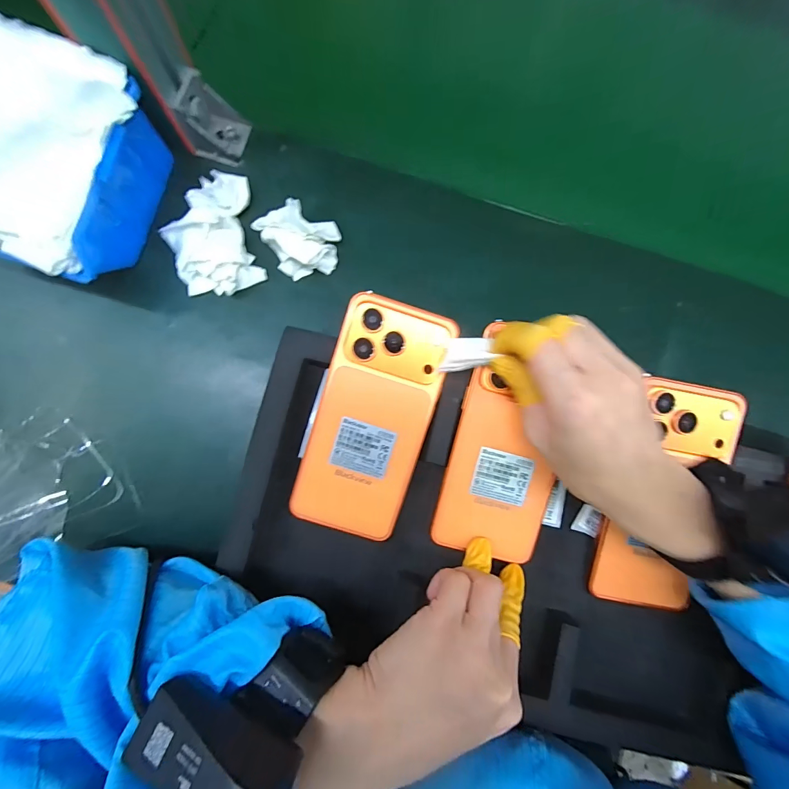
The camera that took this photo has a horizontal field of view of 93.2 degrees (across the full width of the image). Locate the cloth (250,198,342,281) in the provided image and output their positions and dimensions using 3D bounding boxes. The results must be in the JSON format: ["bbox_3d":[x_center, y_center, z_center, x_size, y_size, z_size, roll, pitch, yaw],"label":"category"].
[{"bbox_3d":[-0.073,-0.120,0.288,0.060,0.029,0.047,-11,83,-7],"label":"cloth"}]

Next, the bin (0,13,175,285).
[{"bbox_3d":[-0.239,-0.154,0.257,0.123,0.082,0.140,20,81,-2],"label":"bin"}]

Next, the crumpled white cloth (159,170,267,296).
[{"bbox_3d":[-0.141,-0.124,0.288,0.064,0.023,0.088,-10,83,-7],"label":"crumpled white cloth"}]

